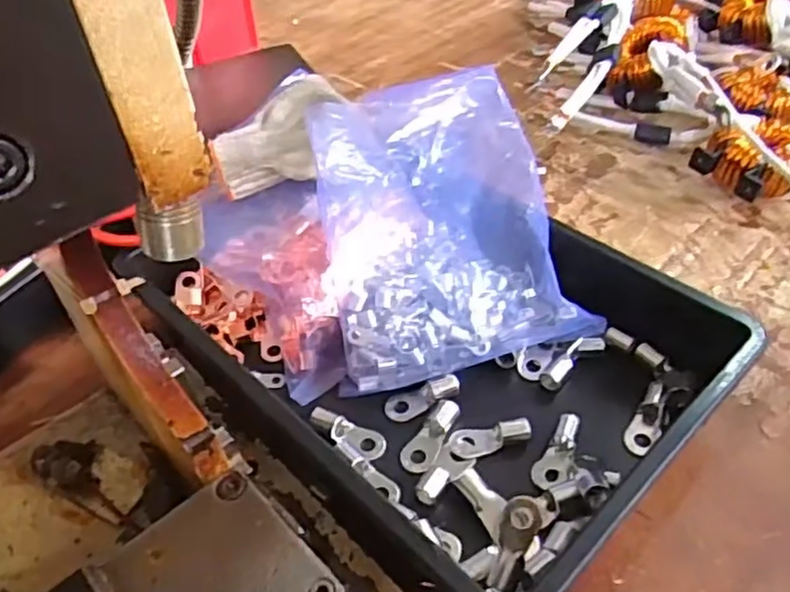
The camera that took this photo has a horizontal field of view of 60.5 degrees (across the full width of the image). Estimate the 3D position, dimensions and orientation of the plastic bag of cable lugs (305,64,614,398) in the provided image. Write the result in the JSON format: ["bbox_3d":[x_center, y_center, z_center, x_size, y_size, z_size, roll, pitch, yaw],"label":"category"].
[{"bbox_3d":[0.034,-0.053,0.483,0.169,0.132,0.194,-8,45,-5],"label":"plastic bag of cable lugs"}]

